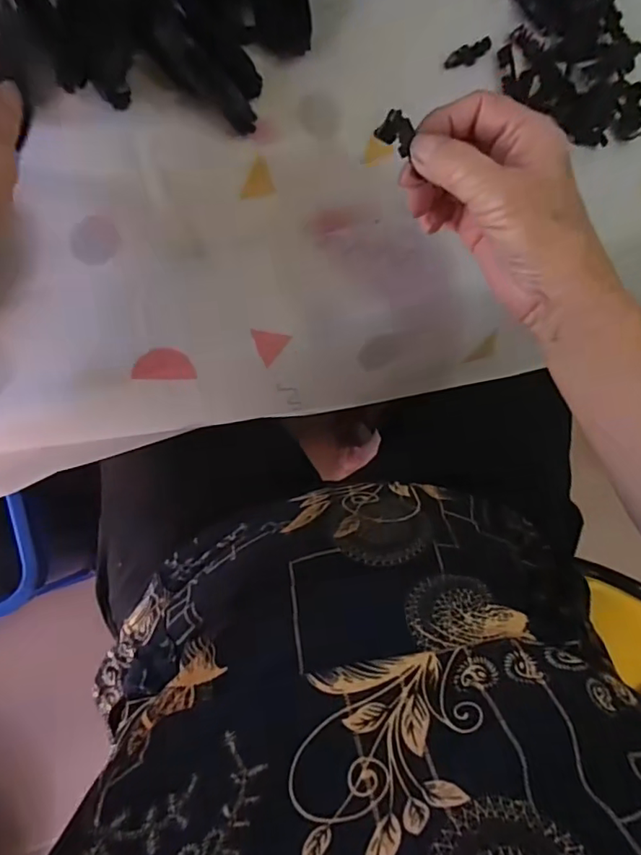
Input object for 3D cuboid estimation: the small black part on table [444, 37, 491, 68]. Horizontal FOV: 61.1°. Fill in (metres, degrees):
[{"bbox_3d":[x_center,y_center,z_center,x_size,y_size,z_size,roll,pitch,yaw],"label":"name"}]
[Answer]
[{"bbox_3d":[0.106,-0.268,0.389,0.036,0.009,0.012,-29,87,-9],"label":"small black part on table"}]

